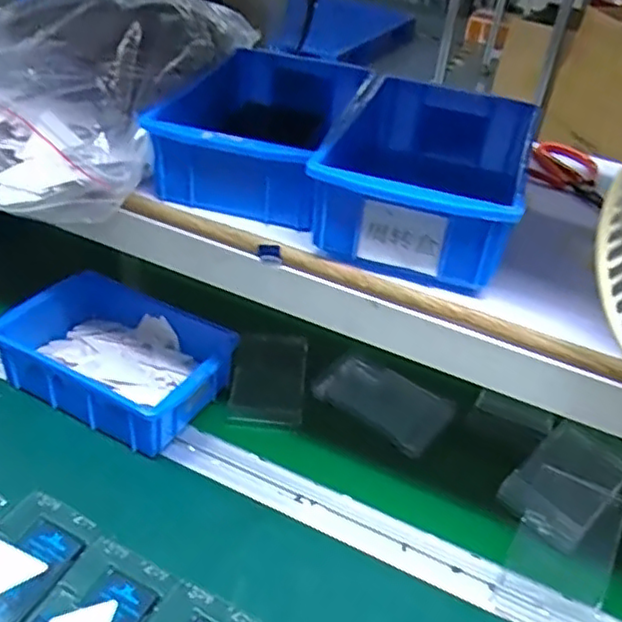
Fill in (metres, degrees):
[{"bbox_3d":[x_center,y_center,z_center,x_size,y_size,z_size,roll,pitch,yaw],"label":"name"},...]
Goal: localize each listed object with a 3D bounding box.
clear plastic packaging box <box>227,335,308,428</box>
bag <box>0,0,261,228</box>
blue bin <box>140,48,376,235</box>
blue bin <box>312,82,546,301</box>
[{"bbox_3d":[-0.042,0.066,0.674,0.072,0.014,0.123,4,36,0],"label":"clear plastic packaging box"},{"bbox_3d":[-0.164,-0.181,0.538,0.169,0.121,0.313,16,38,13],"label":"bag"},{"bbox_3d":[-0.034,-0.141,0.534,0.126,0.067,0.197,13,37,9],"label":"blue bin"},{"bbox_3d":[0.086,-0.095,0.487,0.129,0.072,0.190,15,38,11],"label":"blue bin"}]

